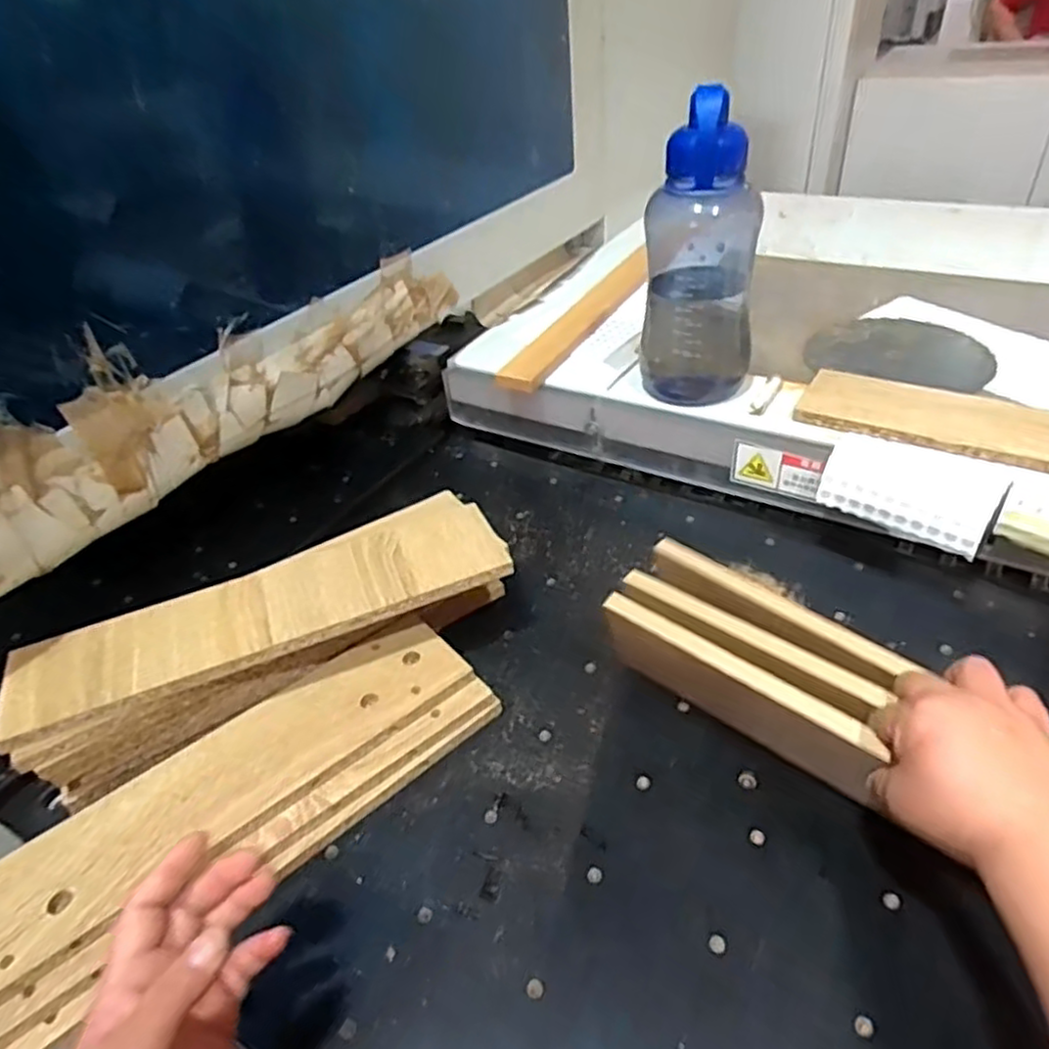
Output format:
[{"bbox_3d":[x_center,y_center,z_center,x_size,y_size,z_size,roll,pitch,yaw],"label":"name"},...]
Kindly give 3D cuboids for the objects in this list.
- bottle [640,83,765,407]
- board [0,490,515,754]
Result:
[{"bbox_3d":[0.165,-0.244,0.664,0.105,0.262,0.091,5,40,14],"label":"bottle"},{"bbox_3d":[-0.200,0.063,0.561,0.372,0.018,0.113,-21,41,-18],"label":"board"}]

